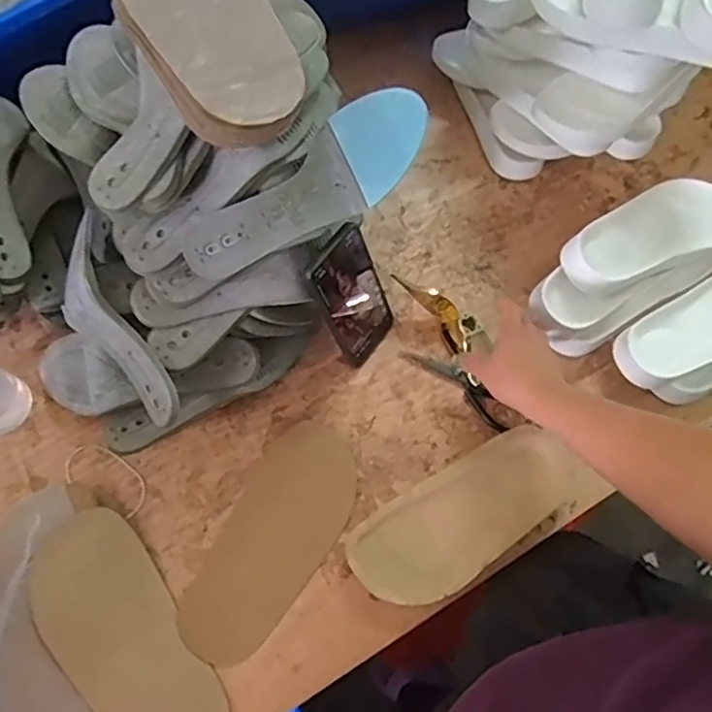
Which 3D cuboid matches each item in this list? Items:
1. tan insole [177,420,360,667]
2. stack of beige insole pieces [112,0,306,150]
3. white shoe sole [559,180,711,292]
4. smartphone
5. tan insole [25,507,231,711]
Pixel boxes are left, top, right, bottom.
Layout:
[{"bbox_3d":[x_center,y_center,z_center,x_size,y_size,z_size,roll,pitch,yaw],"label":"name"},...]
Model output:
[{"bbox_3d":[-0.082,0.184,0.628,0.107,0.008,0.246,27,70,9],"label":"tan insole"},{"bbox_3d":[-0.113,-0.249,0.495,0.107,0.025,0.182,-31,72,-13],"label":"stack of beige insole pieces"},{"bbox_3d":[0.336,-0.143,0.688,0.242,0.045,0.089,-26,71,-11],"label":"white shoe sole"},{"bbox_3d":[-0.002,-0.058,0.649,0.015,0.160,0.078,28,68,35],"label":"smartphone"},{"bbox_3d":[-0.210,0.263,0.570,0.104,0.007,0.244,-30,77,-34],"label":"tan insole"}]

